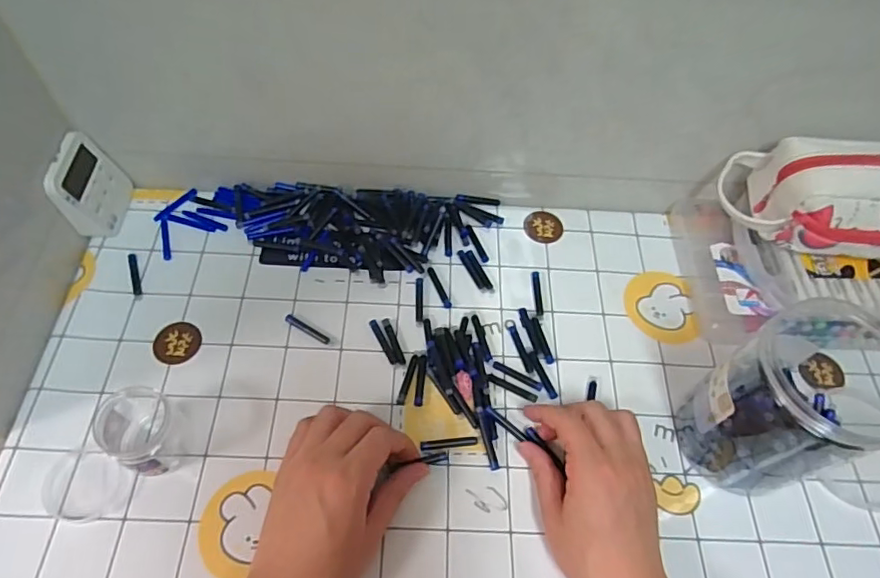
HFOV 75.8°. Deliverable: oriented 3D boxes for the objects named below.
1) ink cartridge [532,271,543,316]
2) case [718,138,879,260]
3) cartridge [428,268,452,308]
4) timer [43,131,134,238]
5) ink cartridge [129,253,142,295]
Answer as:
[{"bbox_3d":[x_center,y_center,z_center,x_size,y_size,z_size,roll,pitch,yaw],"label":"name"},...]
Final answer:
[{"bbox_3d":[0.093,0.004,0.540,0.008,0.004,0.048,2,58,-3],"label":"ink cartridge"},{"bbox_3d":[0.368,-0.080,0.496,0.217,0.102,0.093,8,57,16],"label":"case"},{"bbox_3d":[-0.001,-0.002,0.539,0.007,0.004,0.047,-17,61,-15],"label":"cartridge"},{"bbox_3d":[-0.326,-0.097,0.533,0.033,0.075,0.071,2,58,-3],"label":"timer"},{"bbox_3d":[-0.284,-0.014,0.526,0.008,0.004,0.047,-15,61,-14],"label":"ink cartridge"}]

